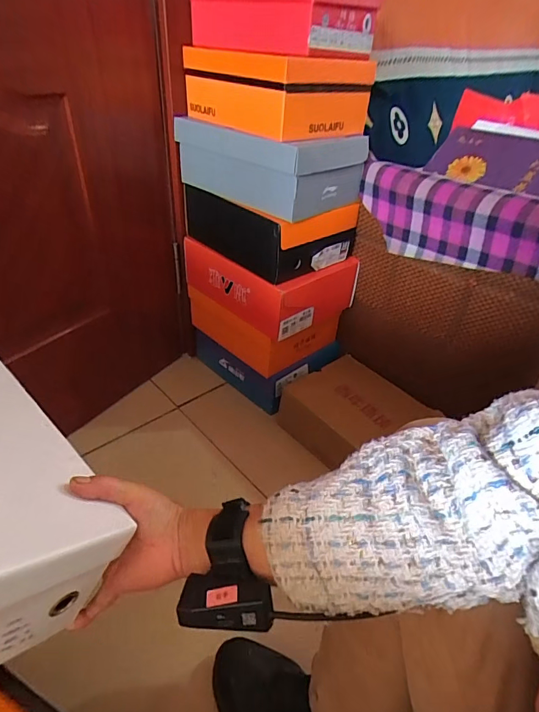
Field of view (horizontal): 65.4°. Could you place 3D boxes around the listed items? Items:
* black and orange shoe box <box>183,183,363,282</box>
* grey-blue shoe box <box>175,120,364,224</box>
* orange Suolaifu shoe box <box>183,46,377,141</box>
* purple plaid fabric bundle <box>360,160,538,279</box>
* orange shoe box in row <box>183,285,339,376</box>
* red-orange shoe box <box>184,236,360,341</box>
[{"bbox_3d":[-0.002,-0.277,0.896,0.227,0.130,0.299,-26,47,-34],"label":"black and orange shoe box"},{"bbox_3d":[-0.002,-0.377,0.820,0.321,0.126,0.216,30,44,30],"label":"grey-blue shoe box"},{"bbox_3d":[0.010,-0.477,0.751,0.240,0.114,0.263,-26,47,-34],"label":"orange Suolaifu shoe box"},{"bbox_3d":[0.352,-0.223,0.721,0.078,0.135,0.452,-28,47,-36],"label":"purple plaid fabric bundle"},{"bbox_3d":[-0.016,-0.093,1.037,0.304,0.108,0.223,31,44,31],"label":"orange shoe box in row"},{"bbox_3d":[-0.001,-0.188,0.959,0.235,0.122,0.314,-26,47,-34],"label":"red-orange shoe box"}]

